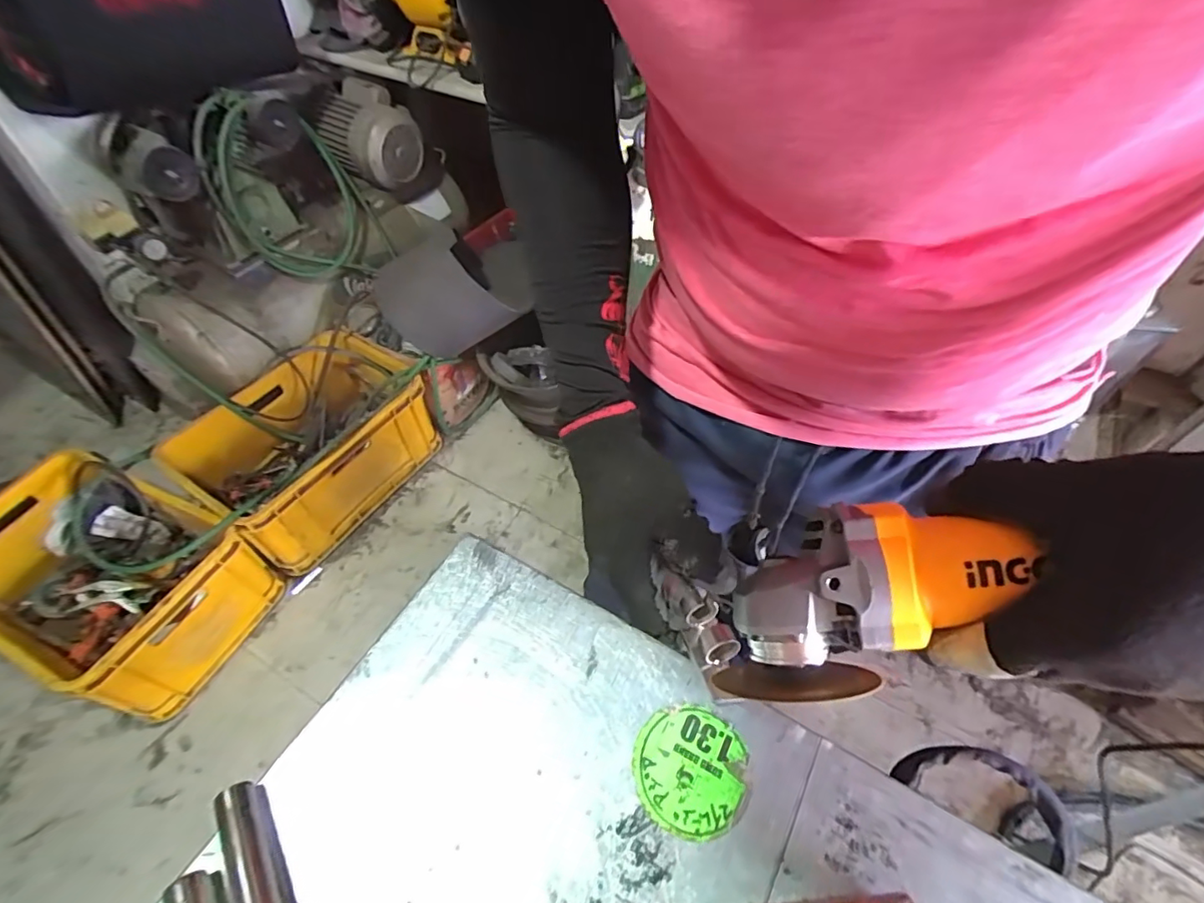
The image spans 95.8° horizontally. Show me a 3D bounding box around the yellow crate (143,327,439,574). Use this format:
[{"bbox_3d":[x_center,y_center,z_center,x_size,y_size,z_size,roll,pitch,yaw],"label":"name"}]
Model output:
[{"bbox_3d":[-0.723,-0.023,1.388,0.371,0.253,0.555,27,56,20],"label":"yellow crate"}]

